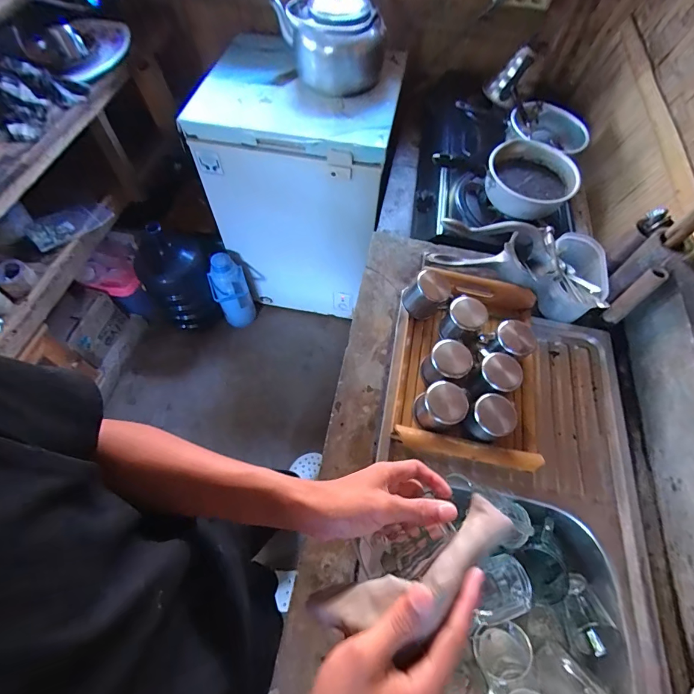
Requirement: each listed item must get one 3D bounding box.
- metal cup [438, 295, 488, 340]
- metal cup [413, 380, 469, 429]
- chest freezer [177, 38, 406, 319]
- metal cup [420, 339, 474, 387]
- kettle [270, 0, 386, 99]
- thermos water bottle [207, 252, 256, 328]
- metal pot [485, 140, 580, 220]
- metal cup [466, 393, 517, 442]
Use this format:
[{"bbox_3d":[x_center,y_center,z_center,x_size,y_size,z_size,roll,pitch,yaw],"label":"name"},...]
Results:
[{"bbox_3d":[0.202,-0.047,0.652,0.061,0.052,0.064,1,61,-2],"label":"metal cup"},{"bbox_3d":[0.147,0.096,0.587,0.070,0.068,0.066,1,61,-2],"label":"metal cup"},{"bbox_3d":[-0.174,-0.581,1.456,0.637,0.783,0.492,15,62,6],"label":"chest freezer"},{"bbox_3d":[0.162,0.038,0.618,0.069,0.072,0.072,1,61,-2],"label":"metal cup"},{"bbox_3d":[-0.036,-0.844,1.062,0.274,0.217,0.196,15,62,6],"label":"kettle"},{"bbox_3d":[-0.467,-0.208,1.547,0.140,0.331,0.106,-20,64,-13],"label":"thermos water bottle"},{"bbox_3d":[0.416,-0.381,0.857,0.187,0.065,0.182,1,61,-2],"label":"metal pot"},{"bbox_3d":[0.215,0.110,0.571,0.059,0.069,0.054,1,61,-2],"label":"metal cup"}]

